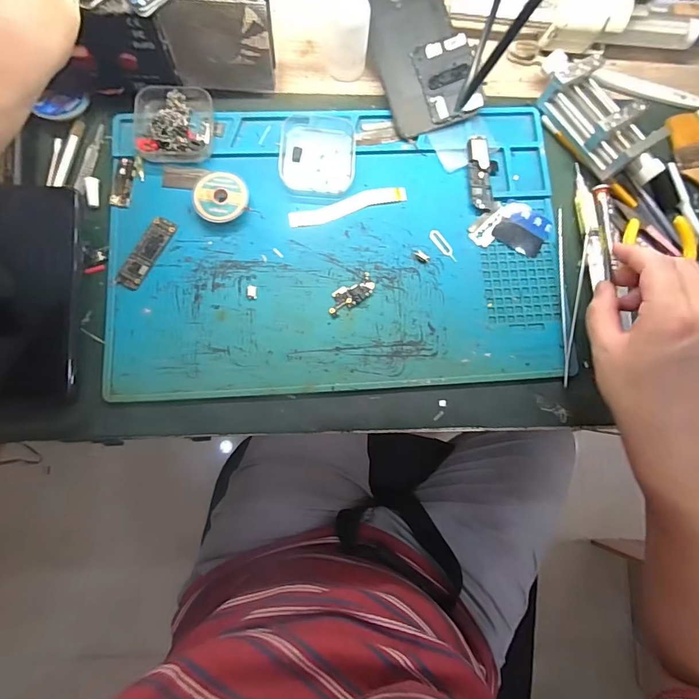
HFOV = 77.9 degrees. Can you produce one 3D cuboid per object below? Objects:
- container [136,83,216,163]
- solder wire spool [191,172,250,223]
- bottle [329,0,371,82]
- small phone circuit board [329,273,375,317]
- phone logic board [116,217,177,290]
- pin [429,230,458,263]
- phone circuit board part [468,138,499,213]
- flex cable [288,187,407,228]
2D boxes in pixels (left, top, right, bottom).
[{"bbox_3d":[-0.149,-0.194,0.368,0.062,0.021,0.065,0,80,-3],"label":"container"},{"bbox_3d":[-0.107,-0.127,0.362,0.043,0.011,0.040,0,80,-3],"label":"solder wire spool"},{"bbox_3d":[0.000,-0.268,0.363,0.032,0.077,0.028,3,80,-2],"label":"bottle"},{"bbox_3d":[0.001,-0.045,0.357,0.044,0.004,0.019,-33,83,-8],"label":"small phone circuit board"},{"bbox_3d":[-0.166,-0.079,0.354,0.019,0.005,0.064,27,80,2],"label":"phone logic board"},{"bbox_3d":[0.081,-0.088,0.370,0.009,0.004,0.033,-36,83,2],"label":"pin"},{"bbox_3d":[0.119,-0.156,0.384,0.026,0.006,0.070,-1,80,-3],"label":"phone circuit board part"},{"bbox_3d":[-0.001,-0.123,0.371,0.102,0.004,0.017,-18,82,-6],"label":"flex cable"}]

